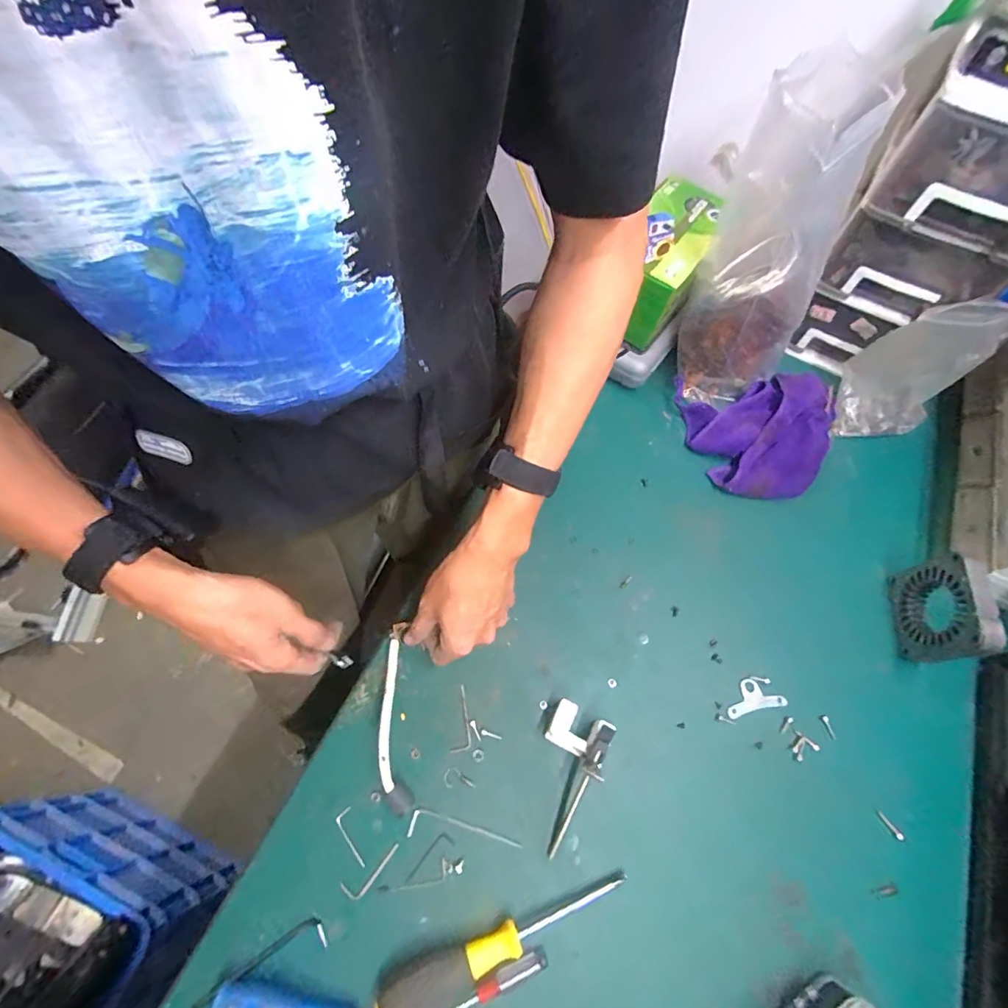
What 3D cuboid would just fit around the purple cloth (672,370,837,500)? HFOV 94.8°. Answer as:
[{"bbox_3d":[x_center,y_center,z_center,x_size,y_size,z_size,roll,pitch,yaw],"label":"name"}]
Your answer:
[{"bbox_3d":[0.317,-0.089,0.566,0.178,0.045,0.158,-1,65,-1],"label":"purple cloth"}]

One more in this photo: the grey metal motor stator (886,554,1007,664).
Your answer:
[{"bbox_3d":[0.434,0.105,0.459,0.021,0.098,0.096,9,65,3],"label":"grey metal motor stator"}]

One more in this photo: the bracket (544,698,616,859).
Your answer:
[{"bbox_3d":[0.054,0.243,0.412,0.056,0.042,0.123,18,66,7],"label":"bracket"}]

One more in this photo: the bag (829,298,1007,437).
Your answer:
[{"bbox_3d":[0.512,-0.176,0.575,0.162,0.150,0.113,-32,70,-15],"label":"bag"}]

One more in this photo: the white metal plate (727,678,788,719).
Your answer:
[{"bbox_3d":[0.248,0.191,0.462,0.059,0.004,0.031,-11,66,-6],"label":"white metal plate"}]

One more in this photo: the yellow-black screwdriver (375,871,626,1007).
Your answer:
[{"bbox_3d":[0.004,0.346,0.361,0.203,0.026,0.030,-17,66,-9],"label":"yellow-black screwdriver"}]

